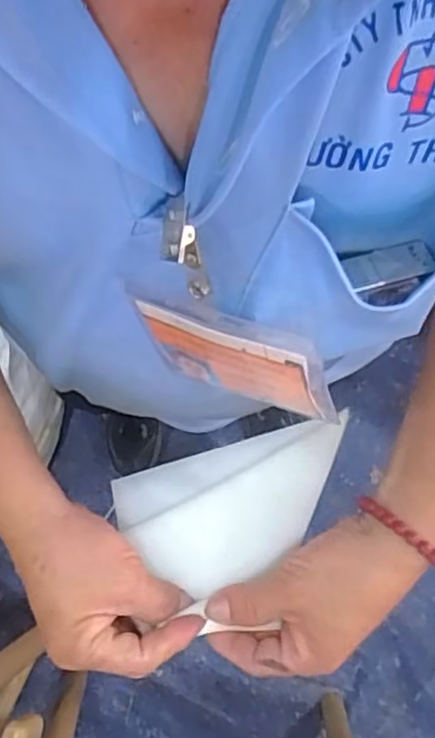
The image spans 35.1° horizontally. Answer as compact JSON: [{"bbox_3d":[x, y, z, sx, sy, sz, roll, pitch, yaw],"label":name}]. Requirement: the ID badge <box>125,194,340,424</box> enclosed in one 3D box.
[{"bbox_3d":[0.000,-0.023,0.304,0.096,0.123,0.015,16,63,31],"label":"ID badge"}]

